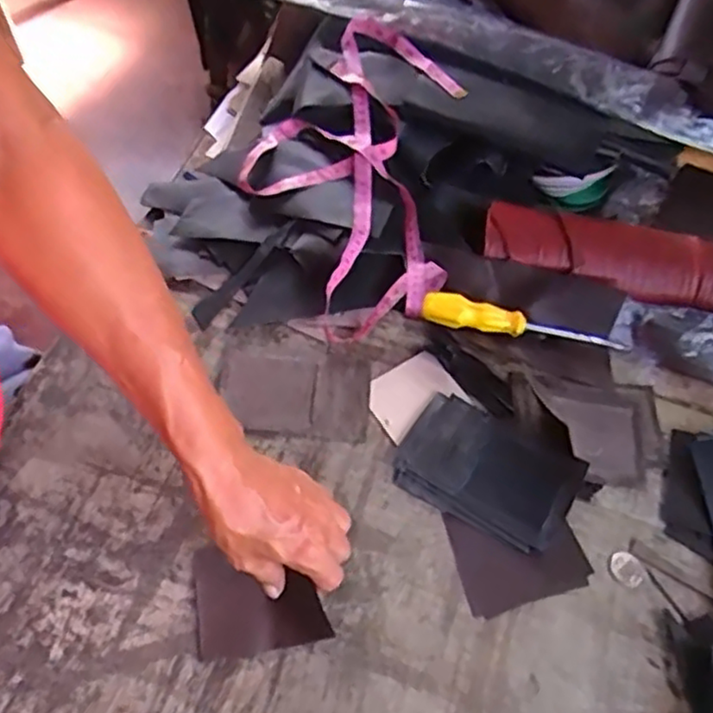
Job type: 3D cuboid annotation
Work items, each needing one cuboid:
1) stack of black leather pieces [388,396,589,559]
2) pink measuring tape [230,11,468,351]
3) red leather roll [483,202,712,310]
[{"bbox_3d":[0.102,0.090,0.541,0.134,0.026,0.089,32,62,14],"label":"stack of black leather pieces"},{"bbox_3d":[-0.005,-0.195,0.678,0.197,0.056,0.388,7,59,0],"label":"pink measuring tape"},{"bbox_3d":[0.279,-0.088,0.649,0.321,0.035,0.077,12,59,2],"label":"red leather roll"}]

